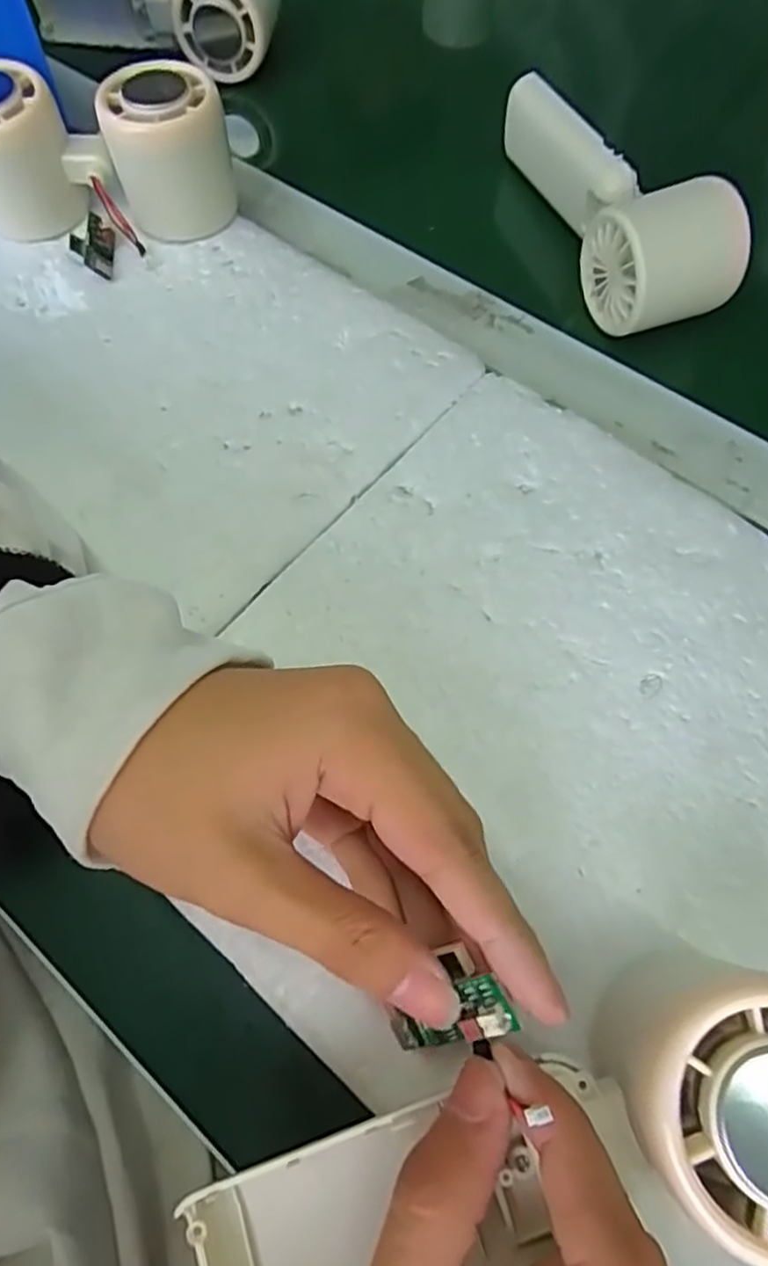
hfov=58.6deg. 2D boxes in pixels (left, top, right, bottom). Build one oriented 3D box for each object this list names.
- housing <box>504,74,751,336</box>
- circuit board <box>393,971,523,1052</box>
[{"bbox_3d":[0.108,-0.202,0.326,0.051,0.052,0.128,-26,68,-9],"label":"housing"},{"bbox_3d":[0.017,0.101,0.179,0.006,0.037,0.014,6,54,-46],"label":"circuit board"}]

